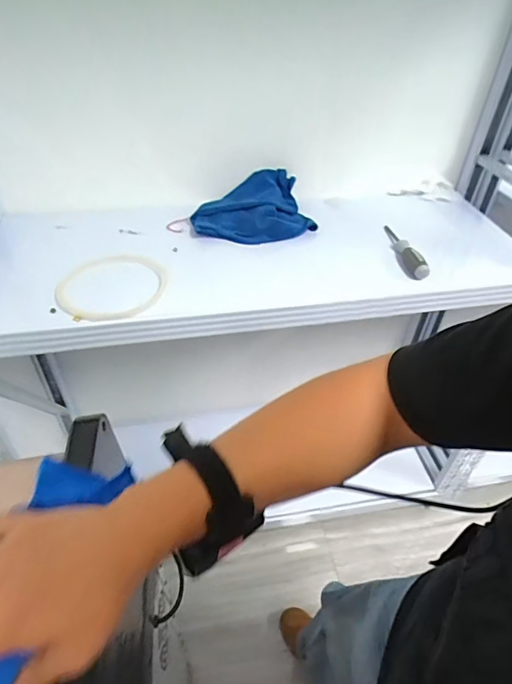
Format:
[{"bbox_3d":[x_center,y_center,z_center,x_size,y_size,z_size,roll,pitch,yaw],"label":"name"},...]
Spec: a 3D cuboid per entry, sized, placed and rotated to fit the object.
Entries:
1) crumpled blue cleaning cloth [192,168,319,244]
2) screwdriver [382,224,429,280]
[{"bbox_3d":[-0.013,-0.286,0.945,0.248,0.074,0.187,-15,44,-19],"label":"crumpled blue cleaning cloth"},{"bbox_3d":[0.290,-0.189,0.894,0.032,0.044,0.216,-3,41,-5],"label":"screwdriver"}]

